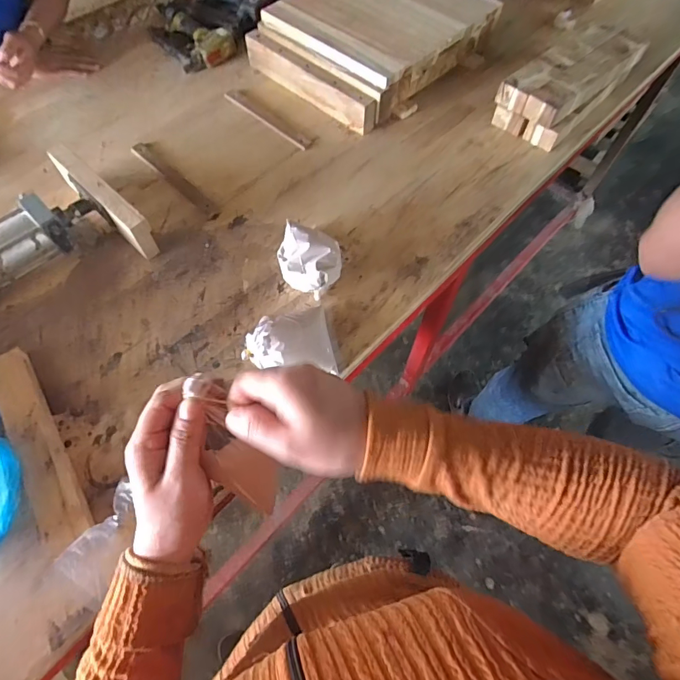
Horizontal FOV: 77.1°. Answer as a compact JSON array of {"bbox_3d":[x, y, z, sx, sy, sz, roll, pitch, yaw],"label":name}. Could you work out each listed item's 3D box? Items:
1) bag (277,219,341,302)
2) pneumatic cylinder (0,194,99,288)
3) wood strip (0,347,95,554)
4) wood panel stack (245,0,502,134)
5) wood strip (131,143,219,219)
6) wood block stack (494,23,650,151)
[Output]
[{"bbox_3d":[-0.050,-0.128,0.690,0.098,0.060,0.100,10,63,5],"label":"bag"},{"bbox_3d":[-0.520,-0.148,0.680,0.270,0.085,0.087,-41,70,-19],"label":"pneumatic cylinder"},{"bbox_3d":[-0.404,0.133,0.569,0.055,0.027,0.296,-33,67,-16],"label":"wood strip"},{"bbox_3d":[0.075,-0.686,0.958,0.368,0.098,0.446,40,69,18],"label":"wood panel stack"},{"bbox_3d":[-0.318,-0.307,0.813,0.027,0.009,0.246,-41,70,-19],"label":"wood strip"},{"bbox_3d":[0.474,-0.536,0.886,0.314,0.095,0.149,-41,70,-19],"label":"wood block stack"}]

